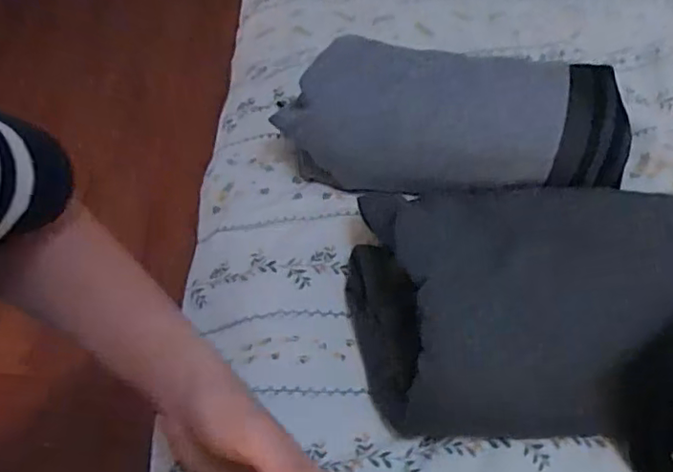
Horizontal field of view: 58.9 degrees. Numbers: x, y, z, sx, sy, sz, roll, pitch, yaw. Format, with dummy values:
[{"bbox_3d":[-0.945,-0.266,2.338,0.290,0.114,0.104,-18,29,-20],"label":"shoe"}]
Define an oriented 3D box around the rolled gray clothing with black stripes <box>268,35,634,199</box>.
[{"bbox_3d":[0.100,-0.096,0.518,0.276,0.081,0.125,7,56,1],"label":"rolled gray clothing with black stripes"}]

